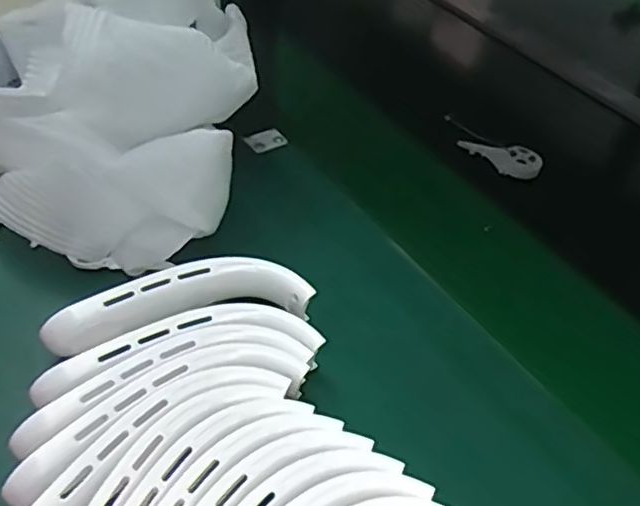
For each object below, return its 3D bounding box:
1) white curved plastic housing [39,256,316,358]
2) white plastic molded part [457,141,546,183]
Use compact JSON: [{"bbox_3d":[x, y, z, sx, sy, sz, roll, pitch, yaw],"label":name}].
[{"bbox_3d":[-0.108,0.041,0.501,0.195,0.034,0.056,-14,48,-19],"label":"white curved plastic housing"},{"bbox_3d":[0.201,-0.108,0.728,0.094,0.028,0.029,21,46,15],"label":"white plastic molded part"}]

